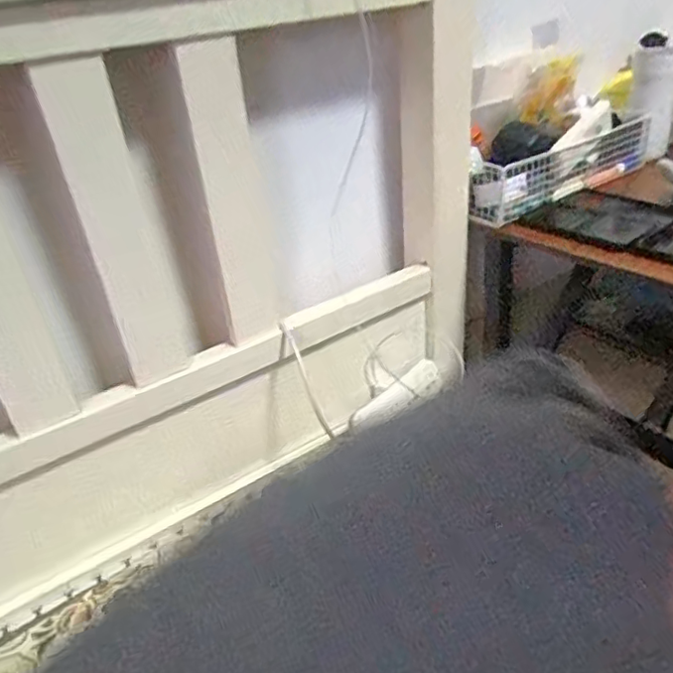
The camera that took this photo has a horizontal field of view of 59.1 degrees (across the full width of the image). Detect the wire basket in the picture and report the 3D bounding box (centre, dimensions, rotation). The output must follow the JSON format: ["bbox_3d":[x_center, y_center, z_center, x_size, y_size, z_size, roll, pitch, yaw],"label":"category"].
[{"bbox_3d":[0.358,-0.270,0.928,0.363,0.082,0.065,-26,35,-27],"label":"wire basket"}]

